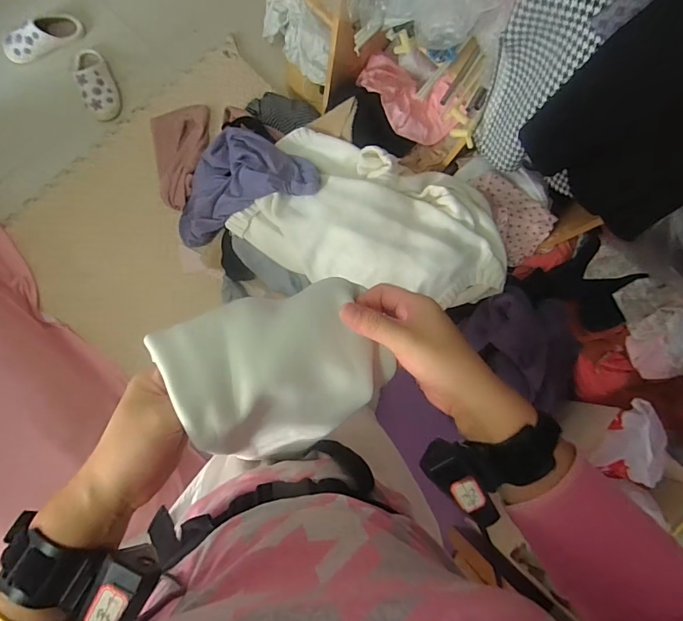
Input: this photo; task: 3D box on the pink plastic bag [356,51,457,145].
[{"bbox_3d":[0.203,-0.657,1.282,0.334,0.075,0.221,29,81,-3],"label":"pink plastic bag"}]

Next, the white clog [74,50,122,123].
[{"bbox_3d":[-0.840,-0.785,1.412,0.114,0.081,0.279,-18,86,-9],"label":"white clog"}]

